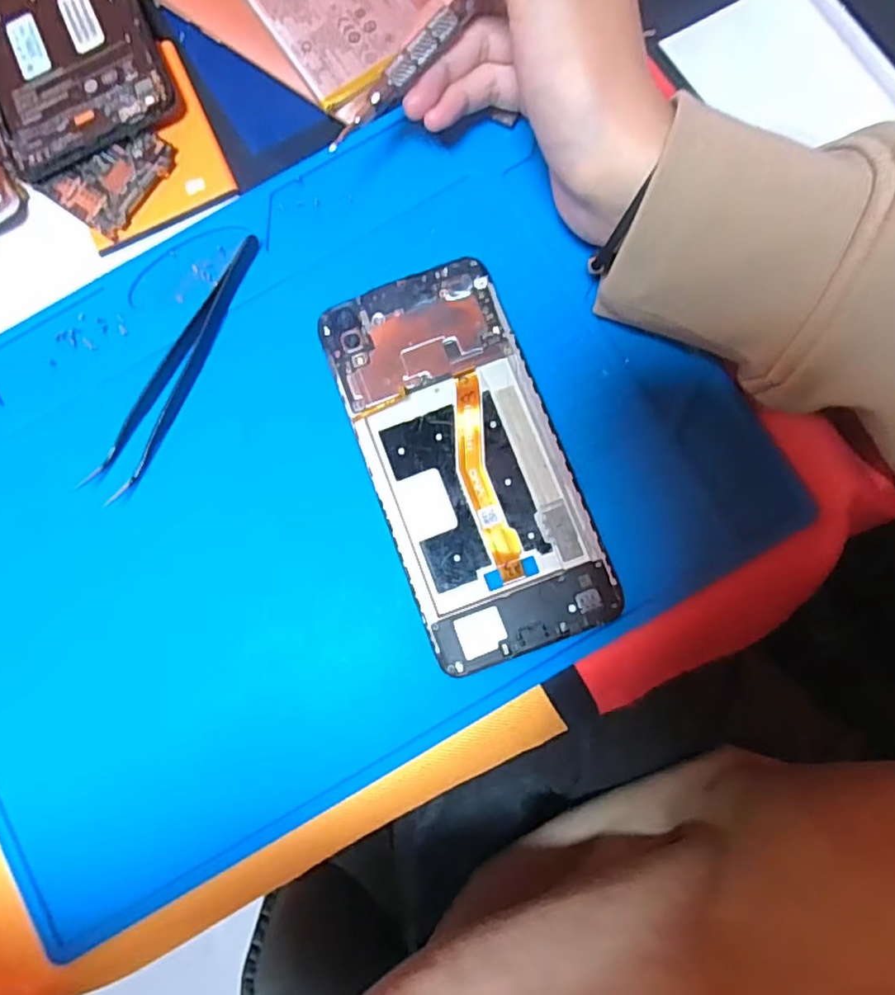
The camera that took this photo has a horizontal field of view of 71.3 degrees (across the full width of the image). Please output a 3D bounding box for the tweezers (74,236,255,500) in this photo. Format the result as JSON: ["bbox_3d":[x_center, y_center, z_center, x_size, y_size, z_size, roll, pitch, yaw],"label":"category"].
[{"bbox_3d":[-0.105,-0.052,0.248,0.014,0.010,0.115,30,85,6],"label":"tweezers"}]

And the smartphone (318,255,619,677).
[{"bbox_3d":[0.007,-0.015,0.238,0.069,0.009,0.148,-21,82,0],"label":"smartphone"}]

